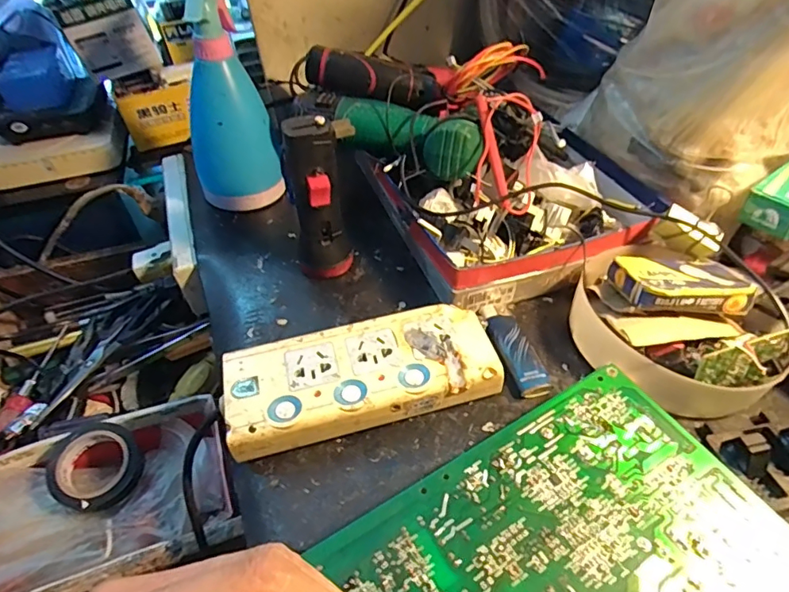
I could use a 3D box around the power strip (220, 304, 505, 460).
[{"bbox_3d":[-0.022,0.054,0.333,0.170,0.032,0.070,-11,46,-7],"label":"power strip"}]

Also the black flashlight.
[{"bbox_3d":[-0.059,-0.070,0.390,0.036,0.129,0.035,14,49,17],"label":"black flashlight"}]

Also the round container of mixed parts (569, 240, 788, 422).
[{"bbox_3d":[0.192,0.010,0.346,0.124,0.050,0.135,-2,46,2],"label":"round container of mixed parts"}]

